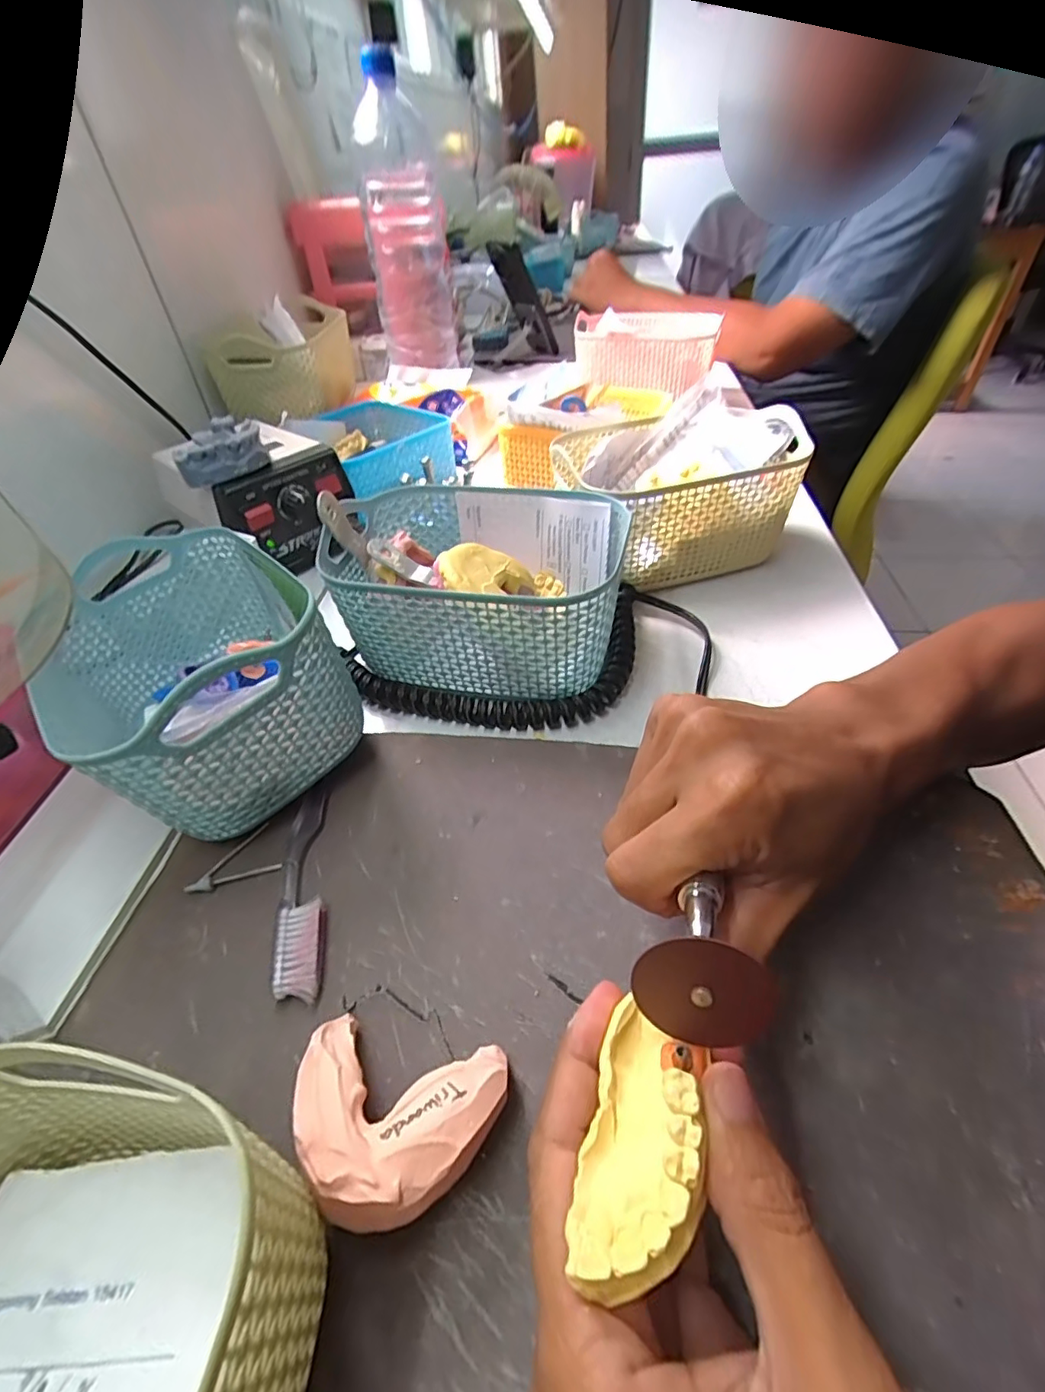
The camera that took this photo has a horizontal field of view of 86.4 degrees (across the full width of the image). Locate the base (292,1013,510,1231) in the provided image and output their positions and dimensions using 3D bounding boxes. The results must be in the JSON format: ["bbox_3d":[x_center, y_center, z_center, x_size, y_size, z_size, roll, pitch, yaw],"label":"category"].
[{"bbox_3d":[-0.041,0.133,0.176,0.066,0.033,0.050,4,44,9],"label":"base"}]

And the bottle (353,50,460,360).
[{"bbox_3d":[-0.121,-0.486,0.593,0.088,0.239,0.078,-10,44,-5],"label":"bottle"}]

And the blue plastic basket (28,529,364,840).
[{"bbox_3d":[-0.170,-0.011,0.292,0.111,0.095,0.170,-33,50,-27],"label":"blue plastic basket"}]

